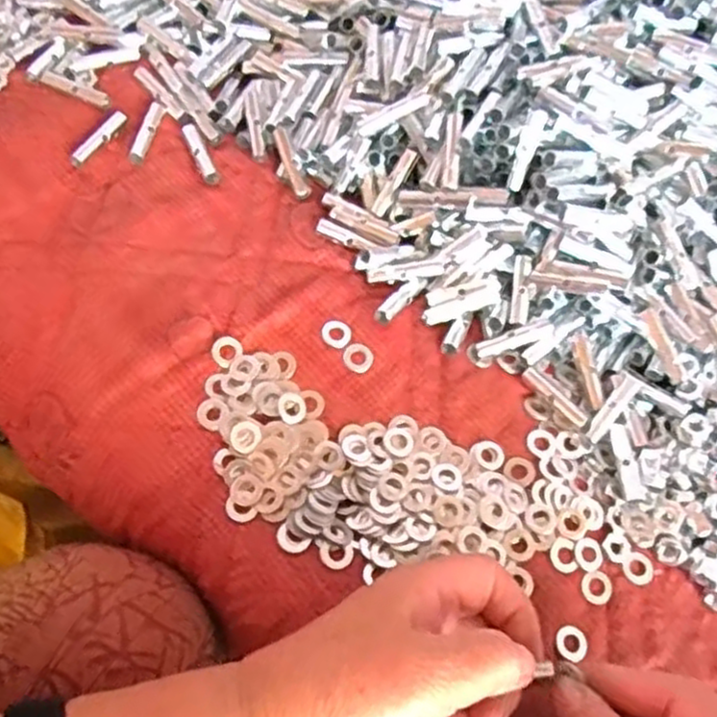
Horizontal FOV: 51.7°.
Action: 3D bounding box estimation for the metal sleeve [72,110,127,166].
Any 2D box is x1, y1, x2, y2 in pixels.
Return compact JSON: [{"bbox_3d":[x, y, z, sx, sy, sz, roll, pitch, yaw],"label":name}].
[{"bbox_3d":[-0.156,-0.133,0.444,0.008,0.004,0.046,31,64,6],"label":"metal sleeve"}]

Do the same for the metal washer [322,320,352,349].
[{"bbox_3d":[-0.012,-0.014,0.398,0.015,0.004,0.016,4,64,-7],"label":"metal washer"}]

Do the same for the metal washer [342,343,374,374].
[{"bbox_3d":[0.000,-0.001,0.395,0.016,0.004,0.017,4,64,-7],"label":"metal washer"}]

